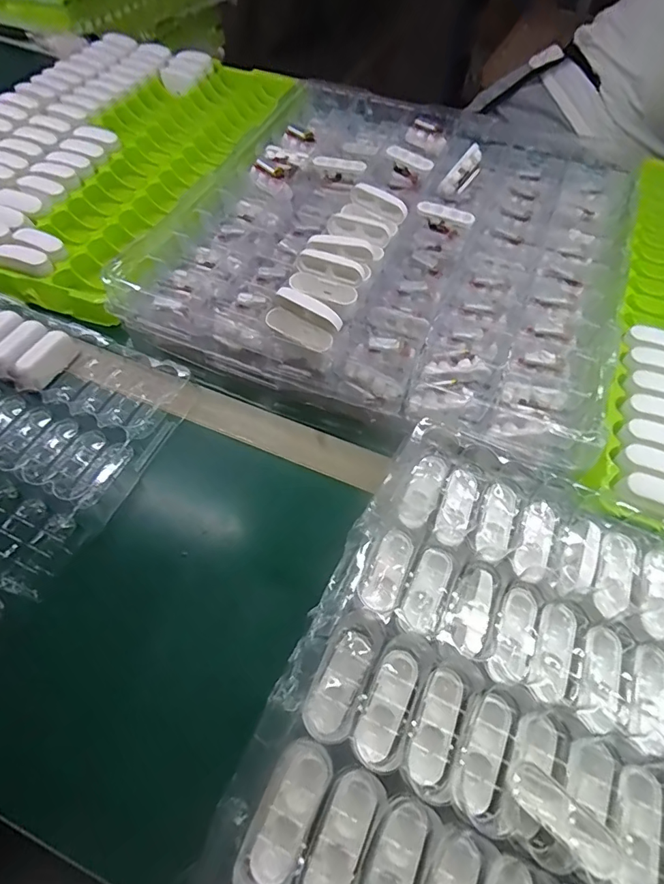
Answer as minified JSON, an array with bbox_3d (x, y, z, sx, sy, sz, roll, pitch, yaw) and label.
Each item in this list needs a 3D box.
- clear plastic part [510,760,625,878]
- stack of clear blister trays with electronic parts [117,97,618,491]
[{"bbox_3d":[0.130,0.209,0.260,0.066,0.017,0.024,38,64,20],"label":"clear plastic part"},{"bbox_3d":[0.079,-0.218,0.519,0.449,0.081,0.455,23,60,12],"label":"stack of clear blister trays with electronic parts"}]

